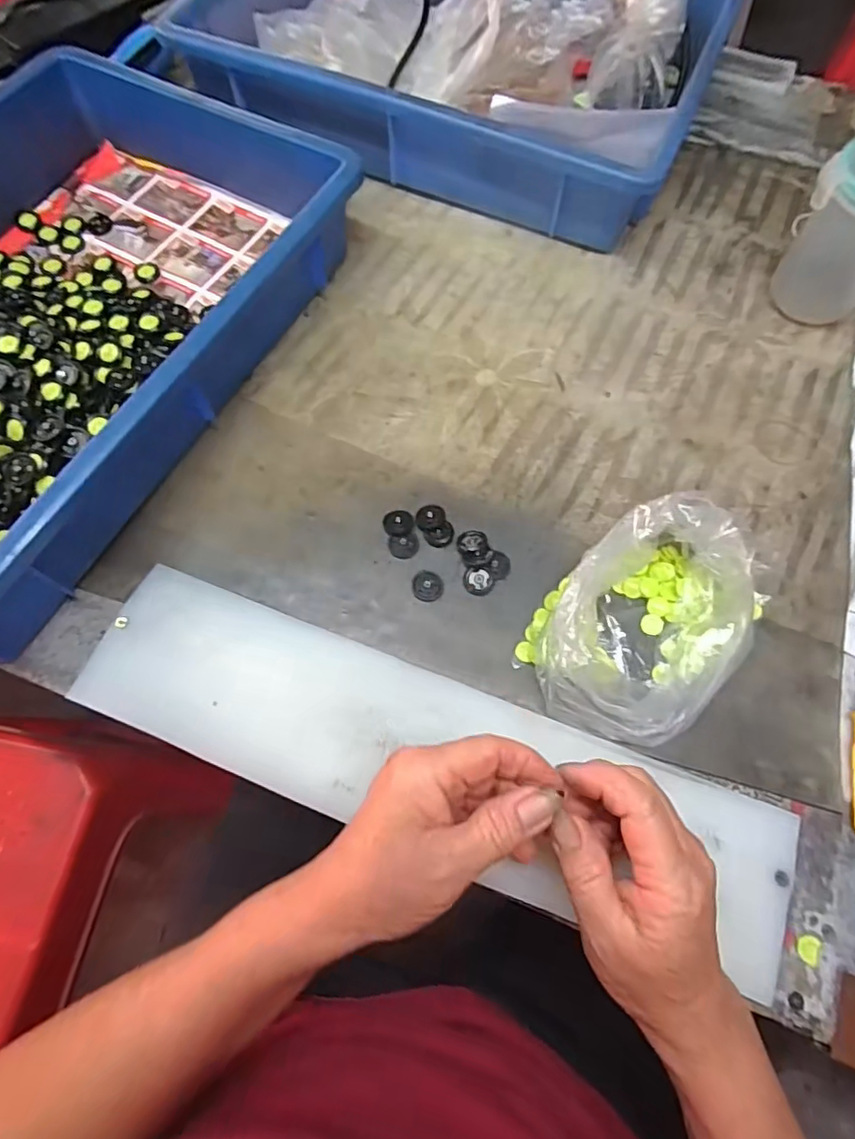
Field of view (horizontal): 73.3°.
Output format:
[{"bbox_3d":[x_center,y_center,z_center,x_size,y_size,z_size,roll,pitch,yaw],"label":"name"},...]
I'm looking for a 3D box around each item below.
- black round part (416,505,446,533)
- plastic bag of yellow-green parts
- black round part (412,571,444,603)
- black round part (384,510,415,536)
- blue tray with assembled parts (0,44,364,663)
[{"bbox_3d":[0.002,-0.035,0.386,0.018,0.005,0.020,9,68,4],"label":"black round part"},{"bbox_3d":[0.130,0.030,0.332,0.143,0.056,0.103,-36,72,-14],"label":"plastic bag of yellow-green parts"},{"bbox_3d":[0.000,0.011,0.369,0.020,0.004,0.019,0,68,0],"label":"black round part"},{"bbox_3d":[-0.019,-0.031,0.384,0.019,0.006,0.019,0,68,0],"label":"black round part"},{"bbox_3d":[-0.269,-0.173,0.410,0.283,0.094,0.434,26,70,10],"label":"blue tray with assembled parts"}]

